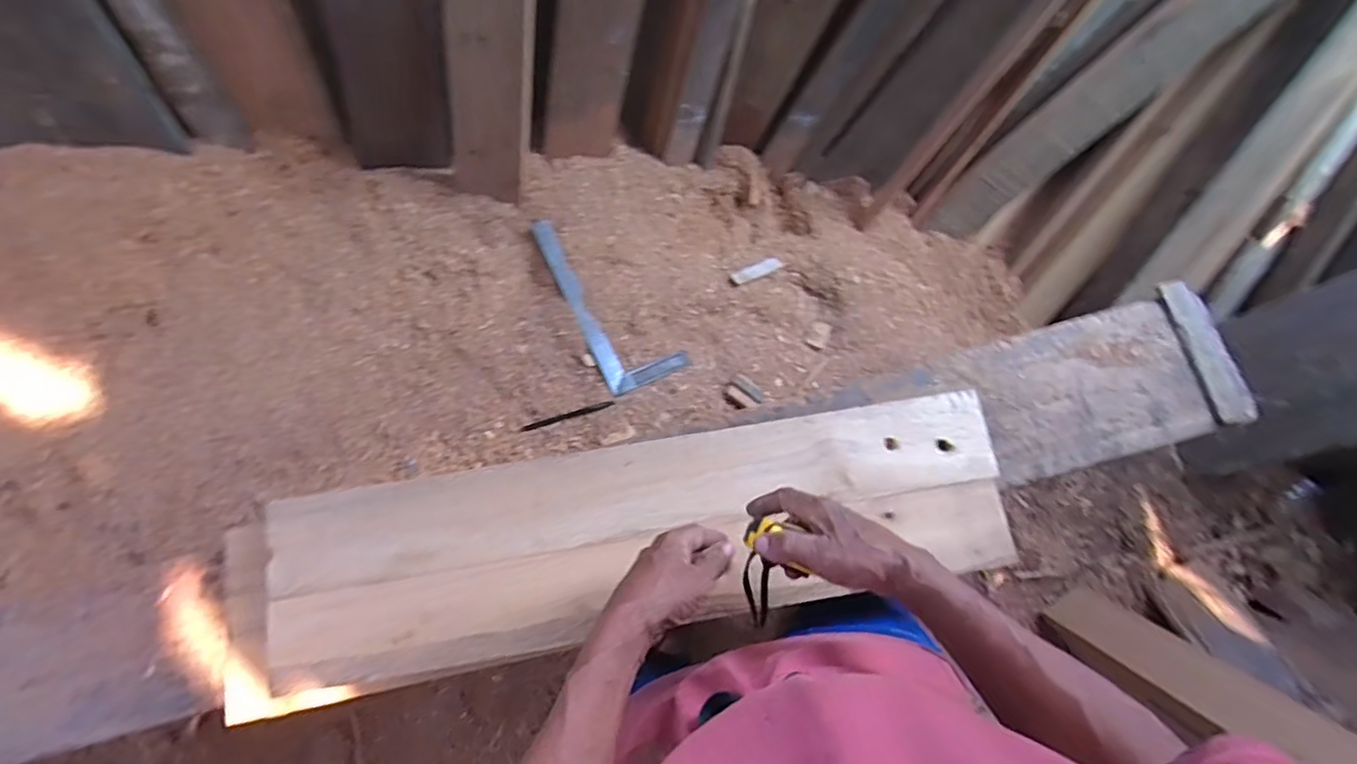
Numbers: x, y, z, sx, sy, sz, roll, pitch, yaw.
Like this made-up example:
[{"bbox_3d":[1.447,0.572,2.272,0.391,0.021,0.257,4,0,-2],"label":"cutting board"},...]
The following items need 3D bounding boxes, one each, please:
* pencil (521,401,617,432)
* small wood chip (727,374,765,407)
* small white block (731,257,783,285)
[{"bbox_3d":[-0.166,0.052,0.949,0.140,0.008,0.010,-16,79,-4],"label":"pencil"},{"bbox_3d":[0.105,0.015,0.979,0.055,0.011,0.040,39,80,7],"label":"small wood chip"},{"bbox_3d":[0.133,-0.190,1.071,0.110,0.008,0.026,-27,79,-33],"label":"small white block"}]

